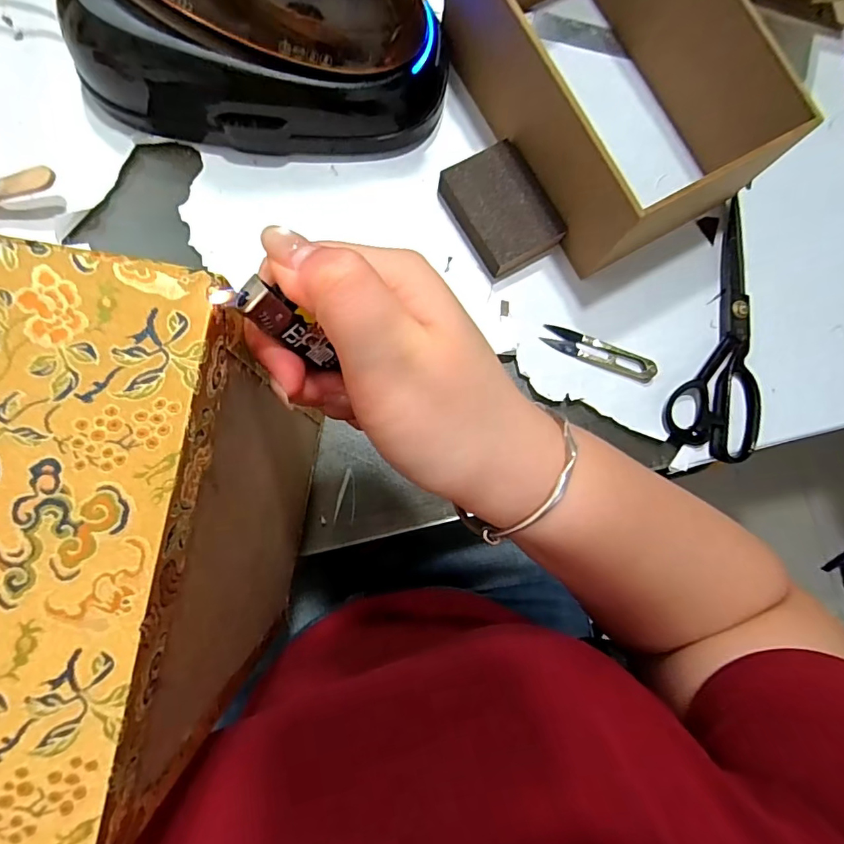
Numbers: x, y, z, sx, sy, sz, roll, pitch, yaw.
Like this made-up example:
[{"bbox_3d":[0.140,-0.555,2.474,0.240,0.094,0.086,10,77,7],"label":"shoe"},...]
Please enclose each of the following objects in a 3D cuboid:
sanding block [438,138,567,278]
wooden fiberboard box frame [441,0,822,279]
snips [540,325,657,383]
[{"bbox_3d":[0.068,-0.184,0.434,0.075,0.029,0.101,-32,87,-7],"label":"sanding block"},{"bbox_3d":[0.152,-0.284,0.409,0.164,0.112,0.258,-30,86,-7],"label":"wooden fiberboard box frame"},{"bbox_3d":[0.155,-0.060,0.432,0.100,0.006,0.024,22,82,-2],"label":"snips"}]

